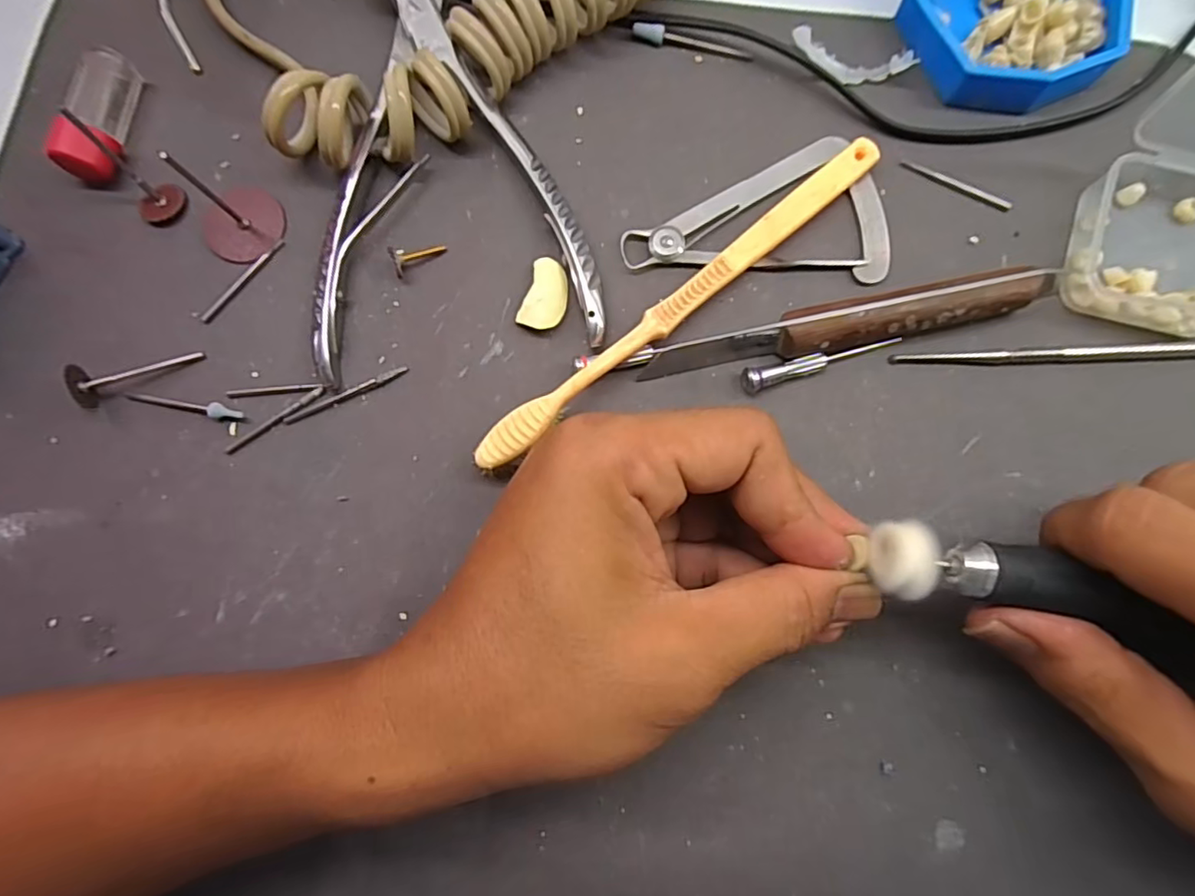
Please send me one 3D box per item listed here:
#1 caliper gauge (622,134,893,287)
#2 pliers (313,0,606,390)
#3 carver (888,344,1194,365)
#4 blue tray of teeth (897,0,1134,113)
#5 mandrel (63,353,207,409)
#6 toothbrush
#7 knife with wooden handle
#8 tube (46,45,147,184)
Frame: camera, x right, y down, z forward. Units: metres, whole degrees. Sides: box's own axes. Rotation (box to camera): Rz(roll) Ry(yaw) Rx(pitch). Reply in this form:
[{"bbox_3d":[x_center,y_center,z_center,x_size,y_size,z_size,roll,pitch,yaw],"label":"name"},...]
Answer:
[{"bbox_3d":[0.061,-0.093,0.228,0.098,0.005,0.055,4,83,4],"label":"caliper gauge"},{"bbox_3d":[-0.063,-0.120,0.232,0.106,0.015,0.179,-9,82,2],"label":"pliers"},{"bbox_3d":[0.186,-0.034,0.213,0.155,0.006,0.006,-2,82,3],"label":"carver"},{"bbox_3d":[0.161,-0.165,0.222,0.076,0.023,0.069,-19,82,1],"label":"blue tray of teeth"},{"bbox_3d":[-0.173,-0.027,0.224,0.042,0.016,0.017,-10,82,2],"label":"mandrel"},{"bbox_3d":[0.032,-0.053,0.216,0.183,0.019,0.013,-40,82,-2],"label":"toothbrush"},{"bbox_3d":[0.093,-0.044,0.214,0.150,0.015,0.016,-12,82,1],"label":"knife with wooden handle"},{"bbox_3d":[-0.201,-0.135,0.240,0.017,0.021,0.051,3,83,4],"label":"tube"}]

